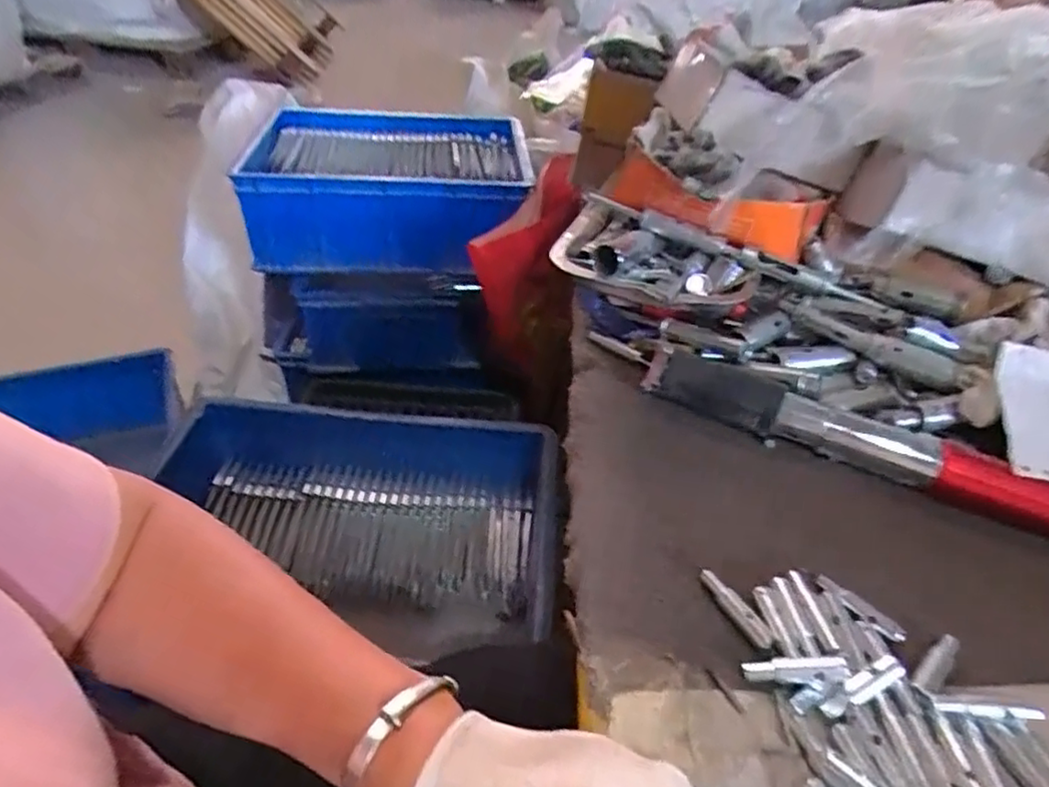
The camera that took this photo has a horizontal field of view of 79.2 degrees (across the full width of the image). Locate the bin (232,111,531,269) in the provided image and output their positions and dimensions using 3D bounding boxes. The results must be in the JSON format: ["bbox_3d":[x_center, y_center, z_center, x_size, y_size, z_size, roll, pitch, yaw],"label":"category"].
[{"bbox_3d":[-0.203,-0.327,1.005,0.393,0.134,0.321,1,39,-5],"label":"bin"}]

